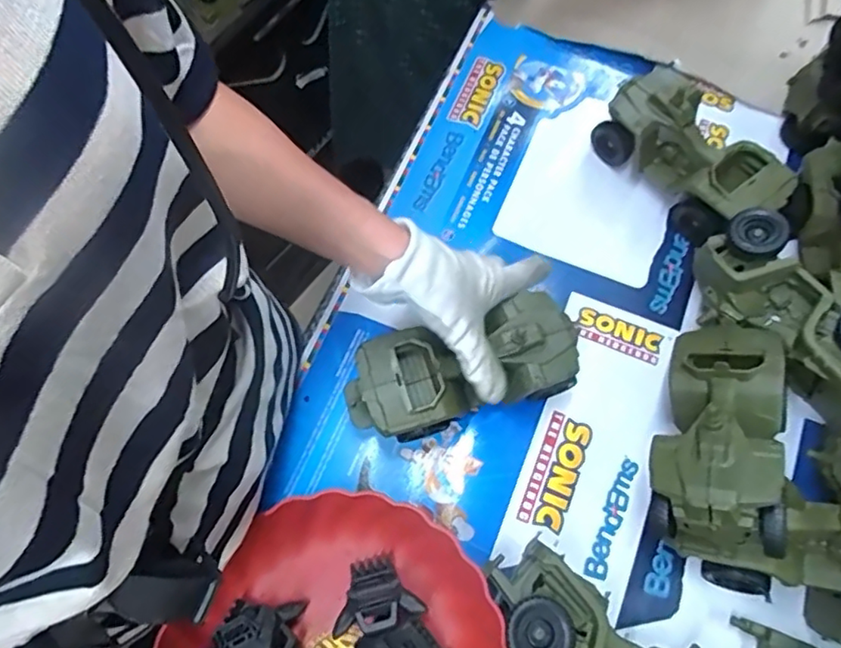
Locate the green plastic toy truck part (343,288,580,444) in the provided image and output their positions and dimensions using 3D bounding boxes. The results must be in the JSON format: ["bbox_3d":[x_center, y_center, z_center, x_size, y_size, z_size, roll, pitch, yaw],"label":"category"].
[{"bbox_3d":[0.037,0.037,0.489,0.191,0.066,0.077,-17,70,-2],"label":"green plastic toy truck part"}]

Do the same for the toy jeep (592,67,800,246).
[{"bbox_3d":[0.249,-0.153,0.566,0.081,0.084,0.171,-36,72,-11],"label":"toy jeep"}]

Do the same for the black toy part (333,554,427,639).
[{"bbox_3d":[-0.037,0.201,0.449,0.063,0.028,0.048,-21,70,-6],"label":"black toy part"}]

